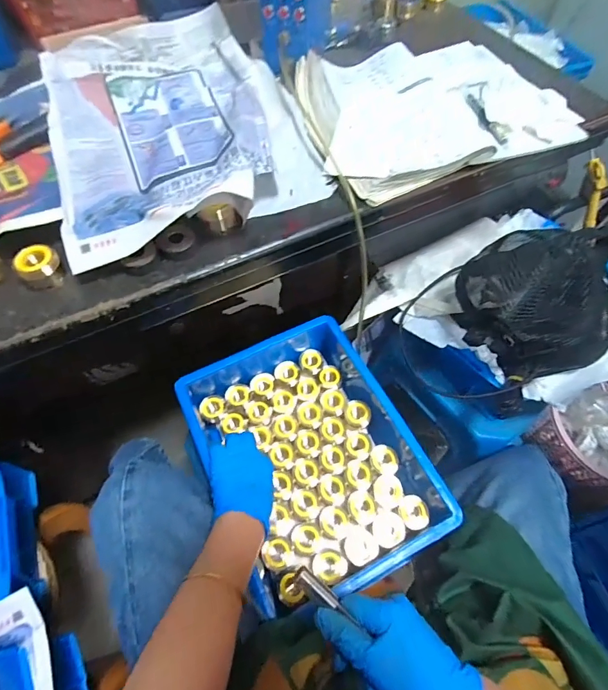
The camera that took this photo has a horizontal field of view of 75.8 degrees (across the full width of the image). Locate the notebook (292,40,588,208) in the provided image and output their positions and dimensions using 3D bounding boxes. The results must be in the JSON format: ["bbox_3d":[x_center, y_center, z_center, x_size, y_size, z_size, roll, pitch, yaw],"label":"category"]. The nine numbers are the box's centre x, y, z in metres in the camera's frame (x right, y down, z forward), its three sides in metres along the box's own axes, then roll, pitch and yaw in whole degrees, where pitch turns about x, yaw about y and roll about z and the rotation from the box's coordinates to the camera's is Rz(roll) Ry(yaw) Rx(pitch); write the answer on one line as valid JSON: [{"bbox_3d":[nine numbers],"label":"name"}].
[{"bbox_3d":[0.176,-0.329,0.527,0.348,0.035,0.261,-17,62,-9],"label":"notebook"}]

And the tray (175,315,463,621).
[{"bbox_3d":[0.002,0.145,0.555,0.259,0.100,0.347,-23,63,-12],"label":"tray"}]

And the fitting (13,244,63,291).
[{"bbox_3d":[-0.264,-0.077,0.391,0.042,0.031,0.032,-40,68,-20],"label":"fitting"}]

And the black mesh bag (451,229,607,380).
[{"bbox_3d":[0.337,-0.065,0.548,0.166,0.158,0.181,-22,63,-11],"label":"black mesh bag"}]

